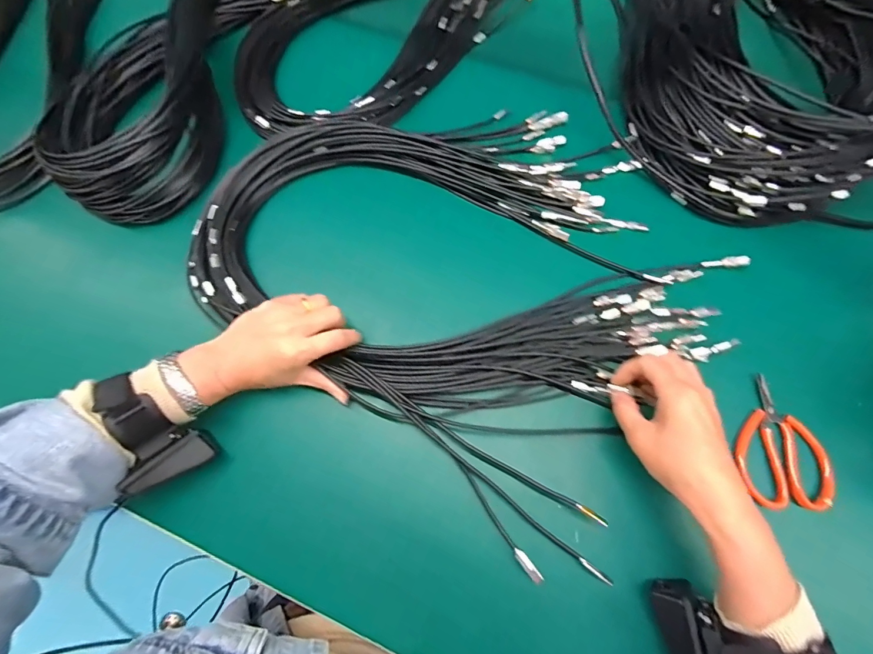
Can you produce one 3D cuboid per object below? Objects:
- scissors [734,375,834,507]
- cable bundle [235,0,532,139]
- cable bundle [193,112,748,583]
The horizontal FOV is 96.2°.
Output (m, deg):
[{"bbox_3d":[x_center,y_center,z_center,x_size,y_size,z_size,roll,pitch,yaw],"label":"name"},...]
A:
[{"bbox_3d":[0.305,0.102,0.351,0.072,0.017,0.110,-2,72,2],"label":"scissors"},{"bbox_3d":[-0.063,-0.424,0.500,0.250,0.045,0.476,39,78,13],"label":"cable bundle"},{"bbox_3d":[0.016,-0.081,0.411,0.475,0.036,0.404,36,78,9],"label":"cable bundle"}]

